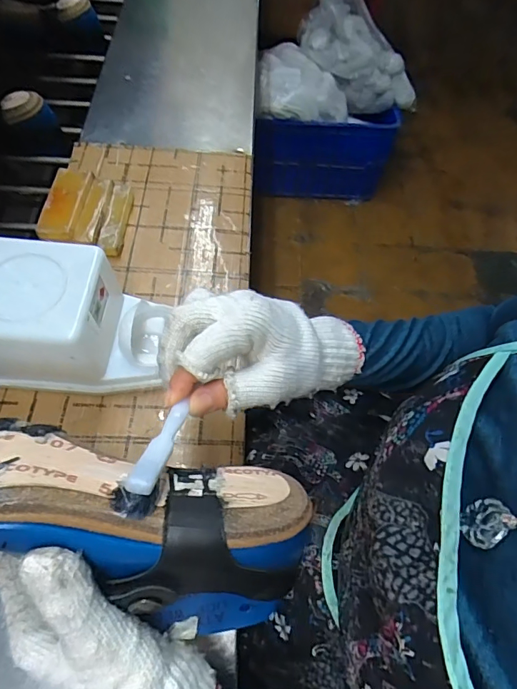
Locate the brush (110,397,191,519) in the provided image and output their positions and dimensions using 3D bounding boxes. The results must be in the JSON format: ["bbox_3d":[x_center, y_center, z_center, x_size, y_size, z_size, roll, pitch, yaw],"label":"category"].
[{"bbox_3d":[-0.054,0.055,0.232,0.021,0.019,0.078,12,30,3],"label":"brush"}]

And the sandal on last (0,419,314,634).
[{"bbox_3d":[-0.086,0.088,0.223,0.235,0.072,0.079,17,61,-11],"label":"sandal on last"}]

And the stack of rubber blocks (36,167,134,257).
[{"bbox_3d":[-0.191,-0.149,0.492,0.080,0.042,0.098,1,62,-2],"label":"stack of rubber blocks"}]

